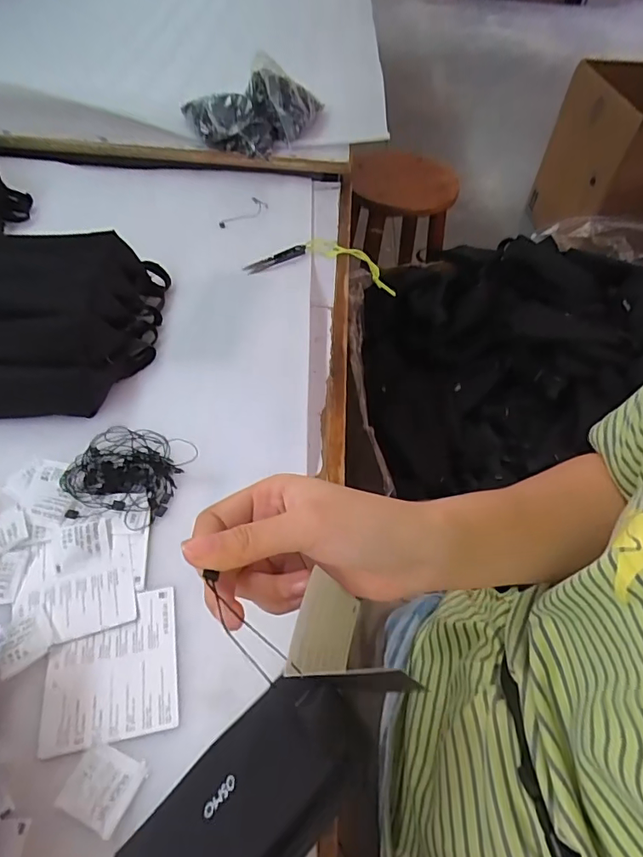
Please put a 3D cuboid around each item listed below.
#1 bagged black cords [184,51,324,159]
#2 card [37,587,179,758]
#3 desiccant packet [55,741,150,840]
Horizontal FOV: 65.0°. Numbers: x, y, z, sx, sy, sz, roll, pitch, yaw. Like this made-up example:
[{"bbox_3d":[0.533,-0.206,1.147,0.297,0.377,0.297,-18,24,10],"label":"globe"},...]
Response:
[{"bbox_3d":[-0.107,-0.516,0.813,0.225,0.100,0.128,-6,52,-10],"label":"bagged black cords"},{"bbox_3d":[-0.150,0.170,0.363,0.088,0.004,0.096,-8,52,-11],"label":"card"},{"bbox_3d":[-0.137,0.223,0.316,0.043,0.005,0.038,21,52,12],"label":"desiccant packet"}]

